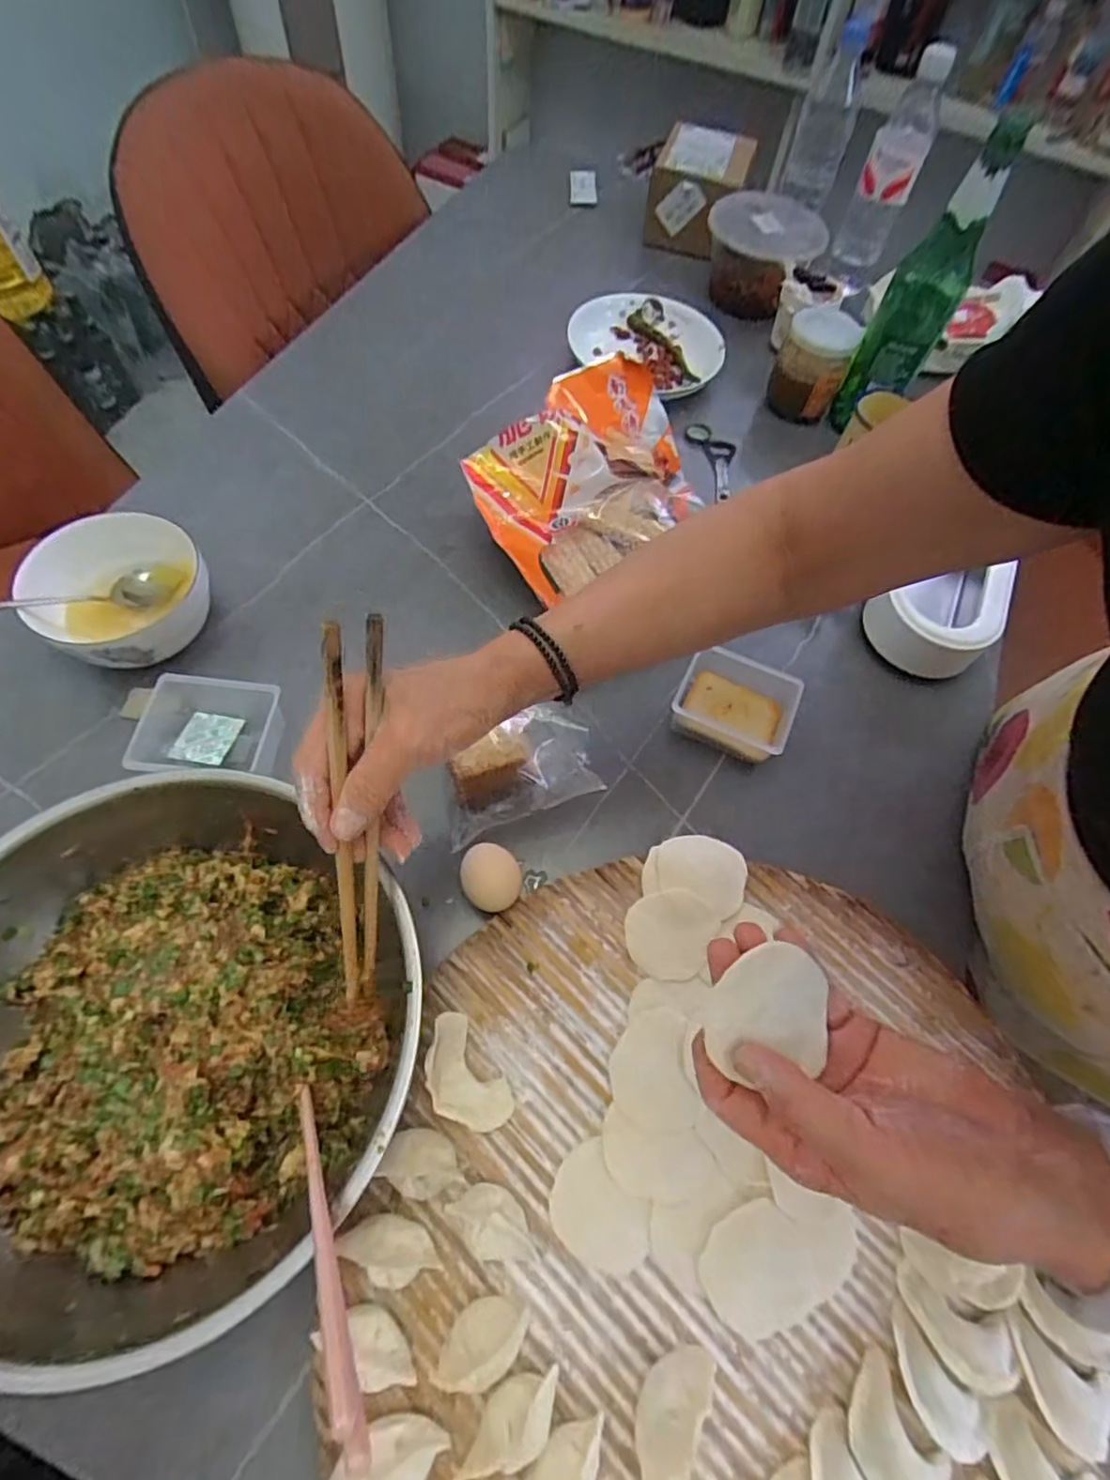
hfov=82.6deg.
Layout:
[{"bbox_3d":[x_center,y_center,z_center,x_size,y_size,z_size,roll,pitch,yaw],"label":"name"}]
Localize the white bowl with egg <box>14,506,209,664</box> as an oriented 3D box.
[{"bbox_3d":[-0.341,-0.112,0.505,0.124,0.069,0.135,2,62,-3],"label":"white bowl with egg"}]

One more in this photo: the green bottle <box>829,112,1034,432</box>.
[{"bbox_3d":[0.356,-0.427,0.615,0.072,0.238,0.061,26,63,9],"label":"green bottle"}]

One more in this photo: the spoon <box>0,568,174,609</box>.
[{"bbox_3d":[-0.388,-0.105,0.460,0.030,0.022,0.195,39,34,17],"label":"spoon"}]

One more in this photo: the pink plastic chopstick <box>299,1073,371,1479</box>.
[{"bbox_3d":[-0.096,0.201,0.263,0.008,0.166,0.012,-30,110,-19],"label":"pink plastic chopstick"}]

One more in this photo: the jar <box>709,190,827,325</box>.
[{"bbox_3d":[0.259,-0.624,0.815,0.141,0.088,0.147,22,63,7],"label":"jar"}]

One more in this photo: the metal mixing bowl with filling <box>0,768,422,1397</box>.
[{"bbox_3d":[-0.212,0.157,0.349,0.256,0.089,0.244,2,62,-3],"label":"metal mixing bowl with filling"}]

